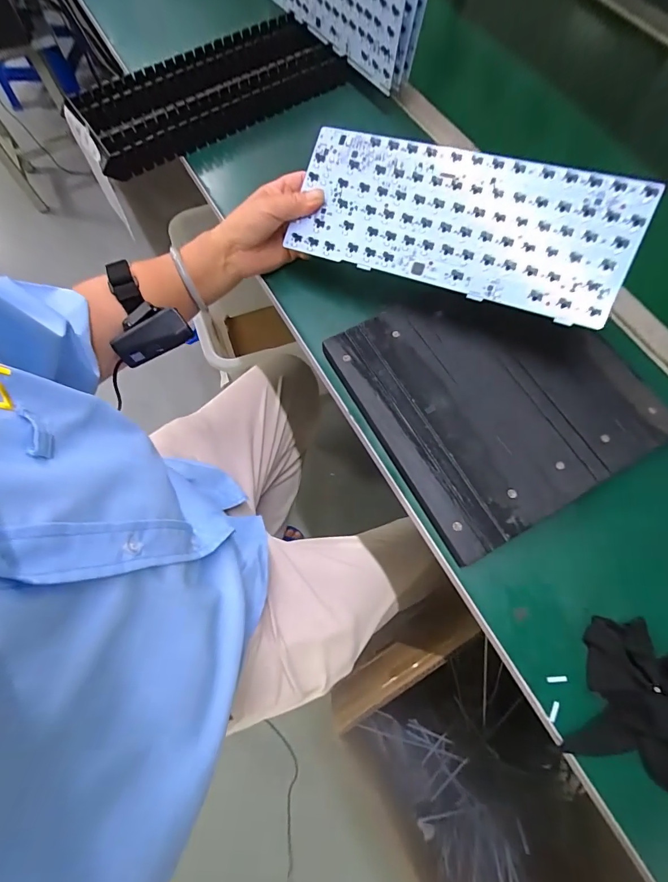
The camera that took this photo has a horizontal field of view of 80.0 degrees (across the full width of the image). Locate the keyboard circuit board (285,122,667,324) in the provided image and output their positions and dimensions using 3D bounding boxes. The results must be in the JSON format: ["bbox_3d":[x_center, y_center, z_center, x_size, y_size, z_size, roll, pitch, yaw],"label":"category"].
[{"bbox_3d":[0.108,-0.205,0.368,0.303,0.006,0.119,22,96,16],"label":"keyboard circuit board"}]

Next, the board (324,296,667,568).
[{"bbox_3d":[0.156,-0.054,0.378,0.249,0.016,0.239,-27,72,-9],"label":"board"}]

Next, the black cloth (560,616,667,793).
[{"bbox_3d":[0.229,0.190,0.286,0.083,0.036,0.099,19,69,8],"label":"black cloth"}]

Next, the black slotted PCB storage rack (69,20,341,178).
[{"bbox_3d":[-0.165,-0.465,0.531,0.352,0.034,0.140,-34,71,-13],"label":"black slotted PCB storage rack"}]

